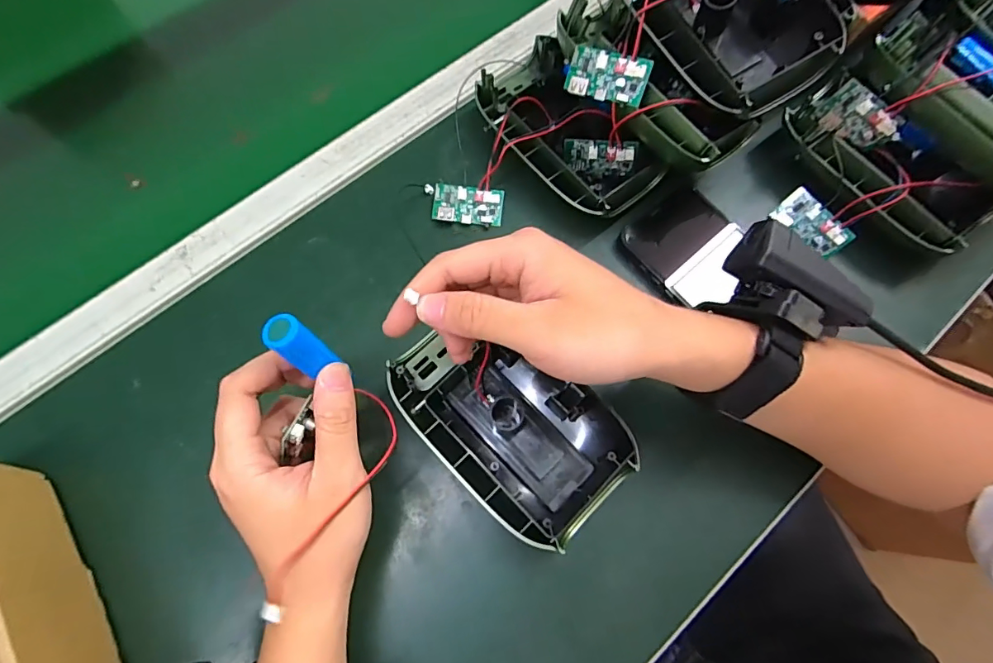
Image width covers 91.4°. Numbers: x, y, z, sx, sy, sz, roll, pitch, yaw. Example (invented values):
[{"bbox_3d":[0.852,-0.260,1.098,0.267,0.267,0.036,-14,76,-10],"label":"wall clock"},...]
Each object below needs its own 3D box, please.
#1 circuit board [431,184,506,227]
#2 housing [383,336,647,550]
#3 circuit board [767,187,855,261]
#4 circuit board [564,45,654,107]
[{"bbox_3d":[-0.023,-0.101,0.390,0.055,0.010,0.030,7,71,2],"label":"circuit board"},{"bbox_3d":[0.007,0.058,0.320,0.155,0.036,0.091,42,76,13],"label":"housing"},{"bbox_3d":[0.246,-0.084,0.374,0.009,0.026,0.055,-15,62,-52],"label":"circuit board"},{"bbox_3d":[0.076,-0.175,0.332,0.053,0.007,0.031,20,106,16],"label":"circuit board"}]

